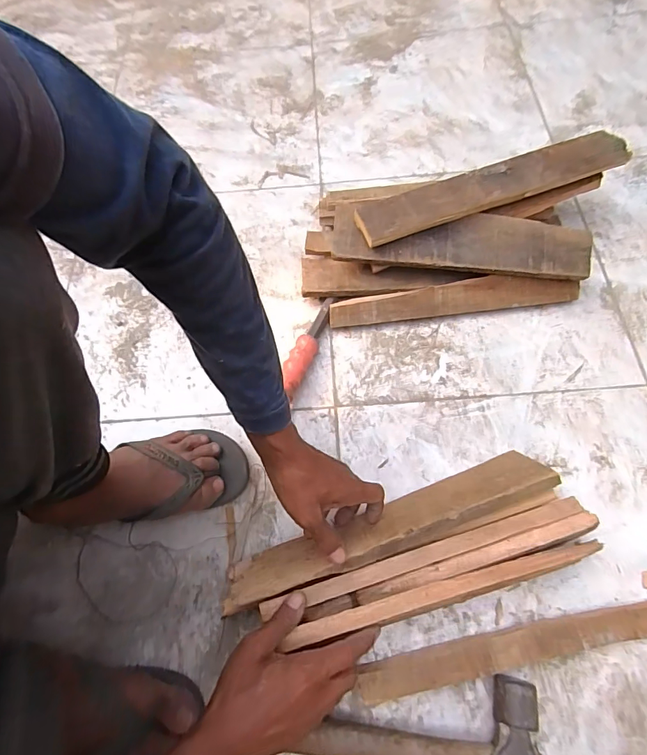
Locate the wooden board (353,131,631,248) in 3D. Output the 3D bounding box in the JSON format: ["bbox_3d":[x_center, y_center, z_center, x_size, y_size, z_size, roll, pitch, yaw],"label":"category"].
[{"bbox_3d":[0.224,-0.254,0.565,0.372,0.023,0.056,-19,66,-5],"label":"wooden board"}]

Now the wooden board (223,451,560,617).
[{"bbox_3d":[0.070,0.161,0.457,0.354,0.074,0.021,-19,103,-7],"label":"wooden board"}]

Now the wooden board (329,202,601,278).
[{"bbox_3d":[0.179,-0.181,0.567,0.332,0.019,0.077,6,83,2],"label":"wooden board"}]

